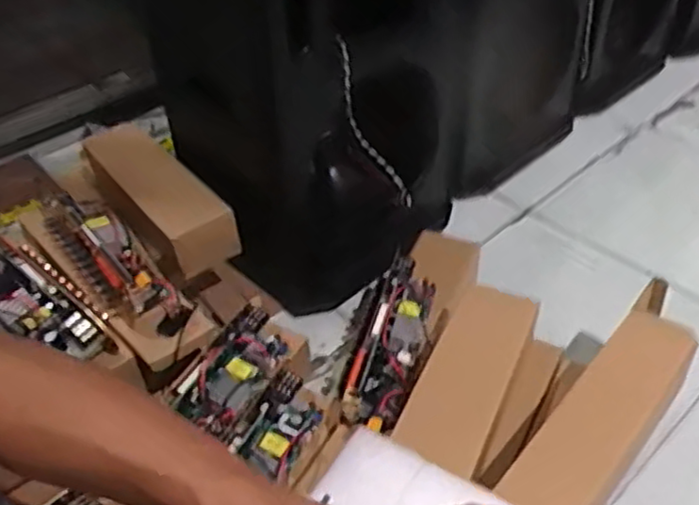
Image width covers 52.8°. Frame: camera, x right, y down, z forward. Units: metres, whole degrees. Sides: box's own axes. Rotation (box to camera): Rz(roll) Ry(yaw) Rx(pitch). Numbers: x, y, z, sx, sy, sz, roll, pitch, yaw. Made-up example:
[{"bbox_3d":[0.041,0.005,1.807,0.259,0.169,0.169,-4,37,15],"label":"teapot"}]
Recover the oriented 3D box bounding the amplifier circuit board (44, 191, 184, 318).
[{"bbox_3d":[-0.315,0.000,0.915,0.086,0.052,0.283,-30,48,-27],"label":"amplifier circuit board"}]

